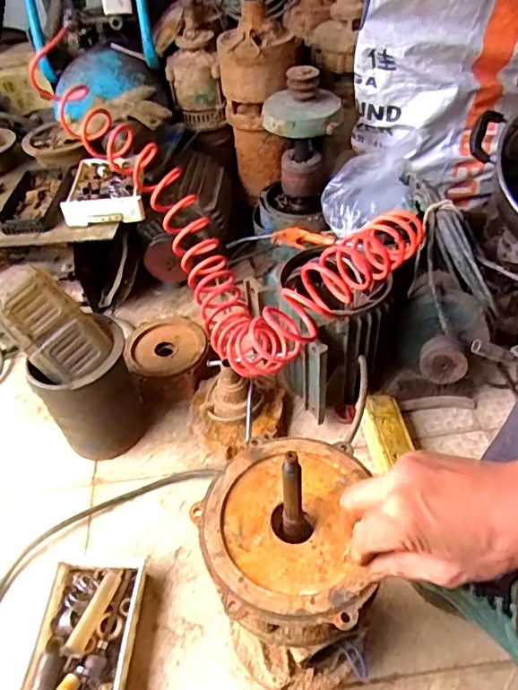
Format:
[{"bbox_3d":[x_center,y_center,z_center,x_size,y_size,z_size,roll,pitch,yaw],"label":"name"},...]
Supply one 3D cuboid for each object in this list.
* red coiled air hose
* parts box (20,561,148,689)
[{"bbox_3d":[-0.112,-0.287,0.918,0.302,0.231,0.809,-30,51,-22],"label":"red coiled air hose"},{"bbox_3d":[-0.204,0.343,0.612,0.120,0.036,0.174,-2,45,3],"label":"parts box"}]

